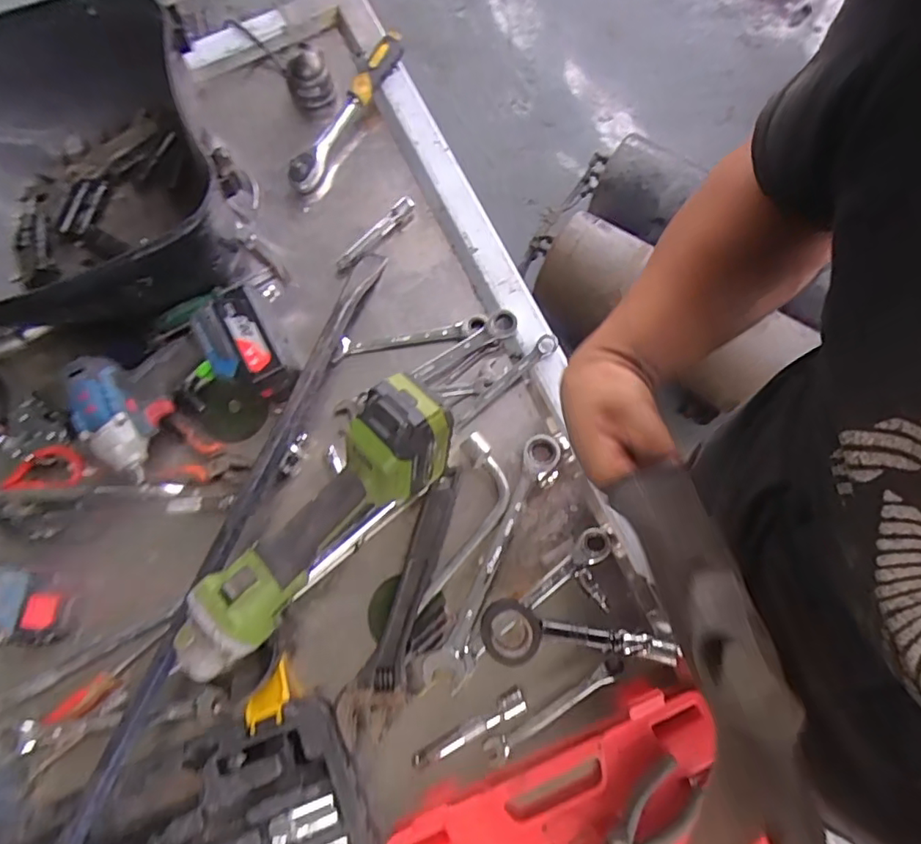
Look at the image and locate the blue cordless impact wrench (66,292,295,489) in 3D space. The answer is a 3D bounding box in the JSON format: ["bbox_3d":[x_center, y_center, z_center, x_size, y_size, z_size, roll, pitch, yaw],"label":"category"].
[{"bbox_3d":[-0.291,-0.046,0.596,0.211,0.068,0.108,-31,75,-8],"label":"blue cordless impact wrench"}]

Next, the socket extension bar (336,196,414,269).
[{"bbox_3d":[-0.099,-0.221,0.673,0.114,0.015,0.016,-42,78,0],"label":"socket extension bar"}]

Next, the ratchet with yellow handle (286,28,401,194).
[{"bbox_3d":[-0.130,-0.345,0.647,0.026,0.039,0.192,42,101,11],"label":"ratchet with yellow handle"}]

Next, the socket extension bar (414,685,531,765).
[{"bbox_3d":[0.008,0.295,0.555,0.118,0.018,0.021,-27,75,-10],"label":"socket extension bar"}]

